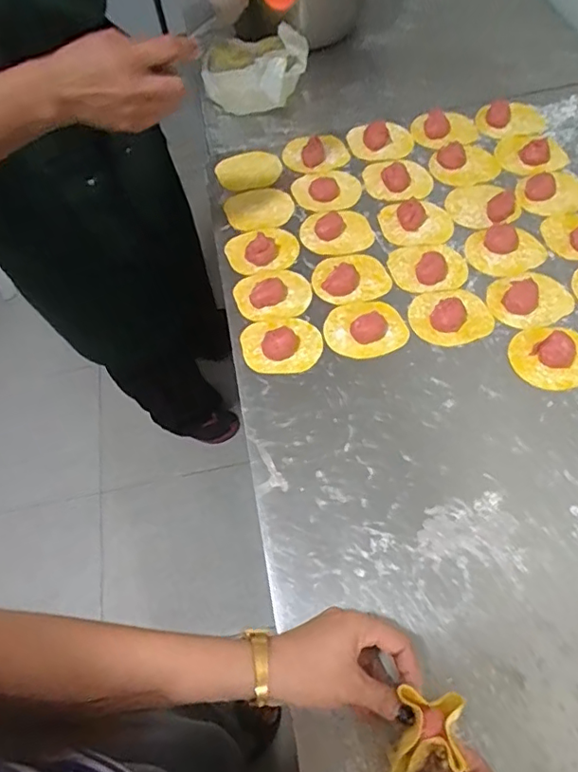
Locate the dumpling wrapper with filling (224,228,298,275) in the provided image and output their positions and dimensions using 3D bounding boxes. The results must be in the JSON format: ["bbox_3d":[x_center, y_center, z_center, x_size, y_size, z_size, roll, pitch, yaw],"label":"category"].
[{"bbox_3d":[-0.031,-0.168,0.670,0.082,0.029,0.074,-19,59,-6],"label":"dumpling wrapper with filling"}]

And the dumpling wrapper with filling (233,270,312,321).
[{"bbox_3d":[-0.019,-0.108,0.638,0.086,0.016,0.066,-6,59,2],"label":"dumpling wrapper with filling"}]

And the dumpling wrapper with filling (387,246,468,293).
[{"bbox_3d":[0.163,-0.139,0.645,0.087,0.019,0.071,-3,59,4],"label":"dumpling wrapper with filling"}]

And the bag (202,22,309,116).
[{"bbox_3d":[-0.048,-0.452,0.794,0.145,0.089,0.104,-5,59,3],"label":"bag"}]

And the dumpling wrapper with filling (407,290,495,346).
[{"bbox_3d":[0.178,-0.081,0.604,0.087,0.025,0.066,-6,59,2],"label":"dumpling wrapper with filling"}]

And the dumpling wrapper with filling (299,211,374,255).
[{"bbox_3d":[0.058,-0.196,0.686,0.086,0.019,0.075,-15,59,-3],"label":"dumpling wrapper with filling"}]

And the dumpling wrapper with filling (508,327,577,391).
[{"bbox_3d":[0.276,-0.032,0.568,0.087,0.020,0.069,8,60,10],"label":"dumpling wrapper with filling"}]

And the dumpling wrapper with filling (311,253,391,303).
[{"bbox_3d":[0.071,-0.132,0.646,0.088,0.020,0.071,-11,59,-1],"label":"dumpling wrapper with filling"}]

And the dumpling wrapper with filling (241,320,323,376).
[{"bbox_3d":[-0.008,-0.050,0.600,0.086,0.020,0.065,-2,59,4],"label":"dumpling wrapper with filling"}]

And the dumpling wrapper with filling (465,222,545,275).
[{"bbox_3d":[0.254,-0.162,0.651,0.088,0.013,0.068,-13,59,-2],"label":"dumpling wrapper with filling"}]

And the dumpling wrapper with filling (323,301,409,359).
[{"bbox_3d":[0.084,-0.070,0.606,0.089,0.023,0.073,-12,59,-2],"label":"dumpling wrapper with filling"}]

